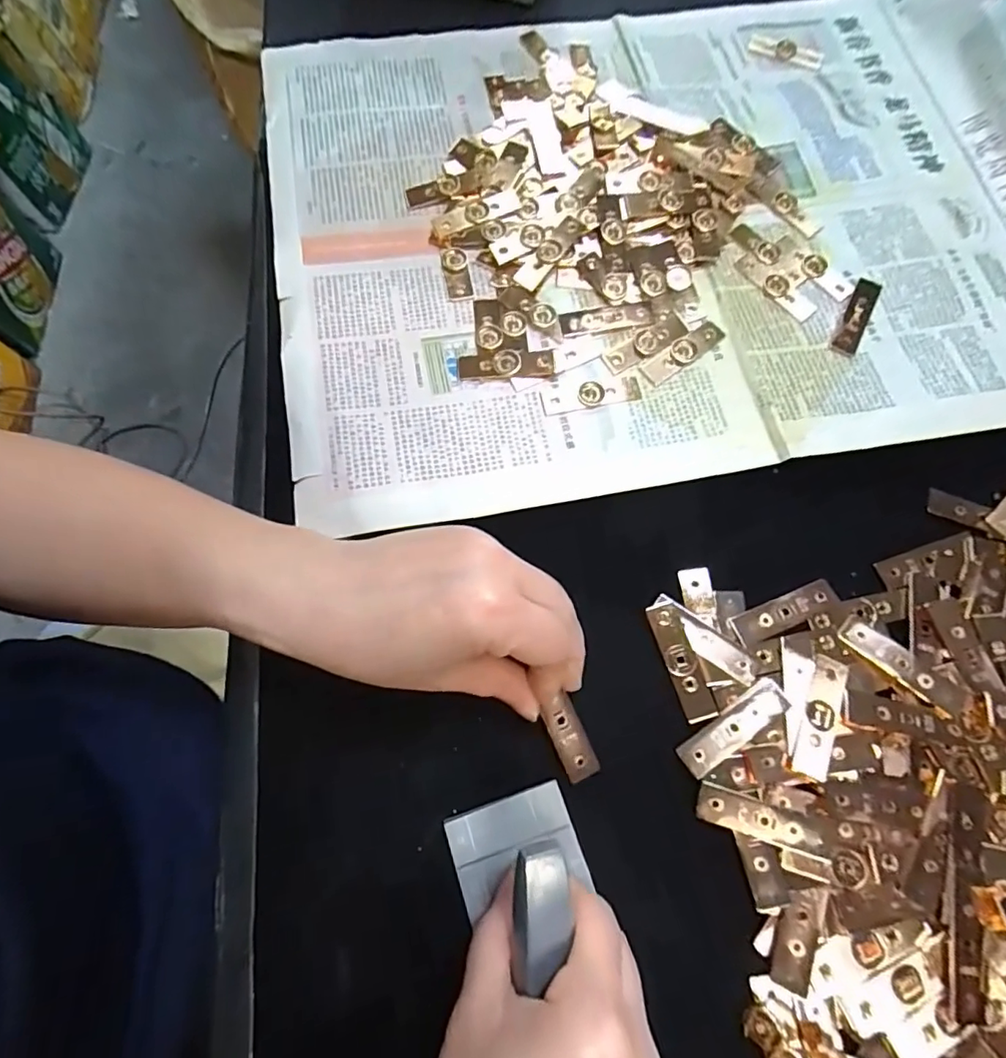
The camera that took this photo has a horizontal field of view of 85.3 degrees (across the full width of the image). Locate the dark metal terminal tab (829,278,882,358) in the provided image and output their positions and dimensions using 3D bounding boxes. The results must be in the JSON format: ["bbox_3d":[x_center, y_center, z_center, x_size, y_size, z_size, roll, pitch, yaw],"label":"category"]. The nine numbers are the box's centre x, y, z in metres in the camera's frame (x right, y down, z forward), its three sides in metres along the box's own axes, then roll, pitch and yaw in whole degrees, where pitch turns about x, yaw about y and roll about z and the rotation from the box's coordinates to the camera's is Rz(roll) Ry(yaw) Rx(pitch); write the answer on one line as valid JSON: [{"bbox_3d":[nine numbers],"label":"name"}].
[{"bbox_3d":[0.227,-0.136,0.349,0.015,0.004,0.062,28,74,8],"label":"dark metal terminal tab"}]

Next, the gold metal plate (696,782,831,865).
[{"bbox_3d":[0.120,0.135,0.251,0.057,0.004,0.016,17,72,5],"label":"gold metal plate"}]

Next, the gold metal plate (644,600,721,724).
[{"bbox_3d":[0.091,0.068,0.279,0.016,0.004,0.059,-17,73,-6],"label":"gold metal plate"}]

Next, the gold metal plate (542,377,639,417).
[{"bbox_3d":[0.053,-0.080,0.326,0.058,0.004,0.017,-9,72,-4],"label":"gold metal plate"}]

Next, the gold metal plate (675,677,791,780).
[{"bbox_3d":[0.113,0.098,0.268,0.060,0.004,0.016,-34,69,-8],"label":"gold metal plate"}]

